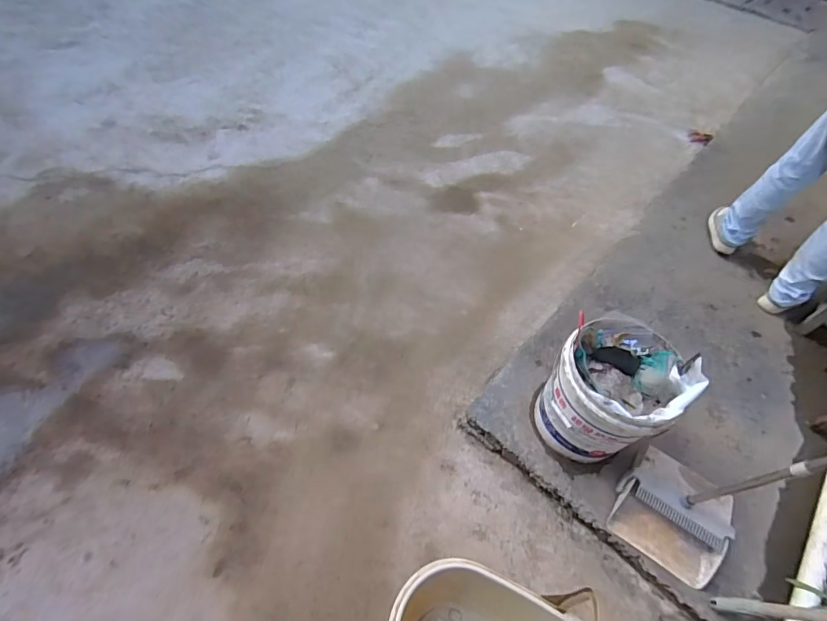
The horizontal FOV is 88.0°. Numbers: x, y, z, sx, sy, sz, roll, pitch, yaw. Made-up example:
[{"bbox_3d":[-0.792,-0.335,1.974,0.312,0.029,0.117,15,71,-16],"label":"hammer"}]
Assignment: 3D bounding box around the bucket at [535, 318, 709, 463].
[{"bbox_3d":[0.495,0.218,1.112,0.284,0.357,0.266,4,54,-6],"label":"bucket"}]

